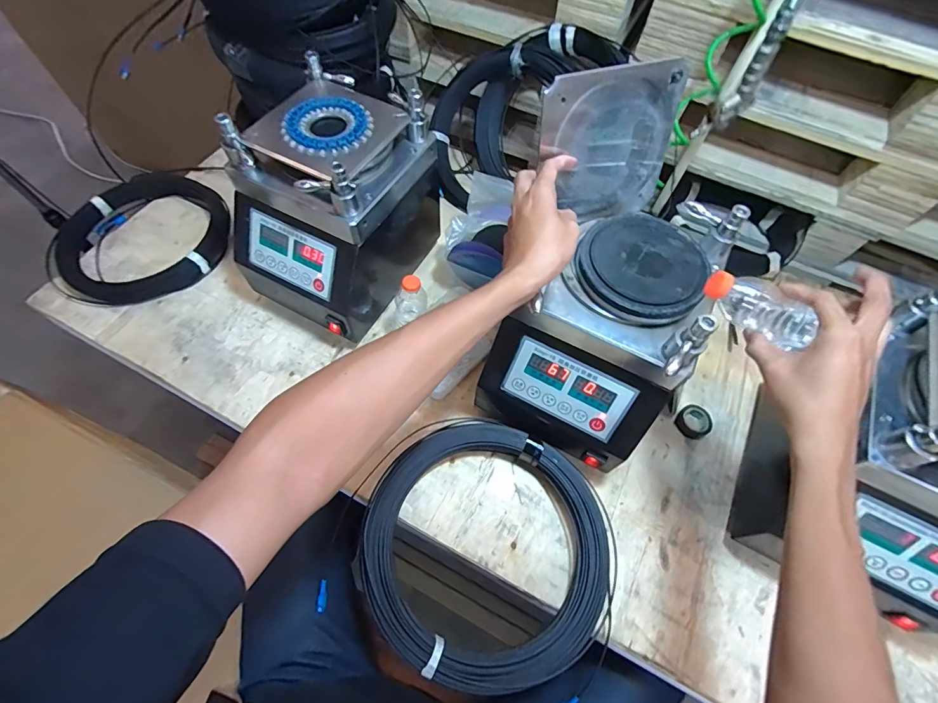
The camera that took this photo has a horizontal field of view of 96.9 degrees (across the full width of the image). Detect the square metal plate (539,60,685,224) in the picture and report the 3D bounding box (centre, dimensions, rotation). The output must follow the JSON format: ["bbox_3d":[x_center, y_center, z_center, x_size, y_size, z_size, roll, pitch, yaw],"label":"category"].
[{"bbox_3d":[0.158,-0.231,0.486,0.169,0.169,0.008,-13,50,-10],"label":"square metal plate"}]

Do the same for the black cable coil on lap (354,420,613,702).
[{"bbox_3d":[0.022,0.254,0.545,0.317,0.061,0.299,1,62,-1],"label":"black cable coil on lap"}]

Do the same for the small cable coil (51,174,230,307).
[{"bbox_3d":[-0.601,-0.224,0.778,0.284,0.038,0.315,19,62,8],"label":"small cable coil"}]

